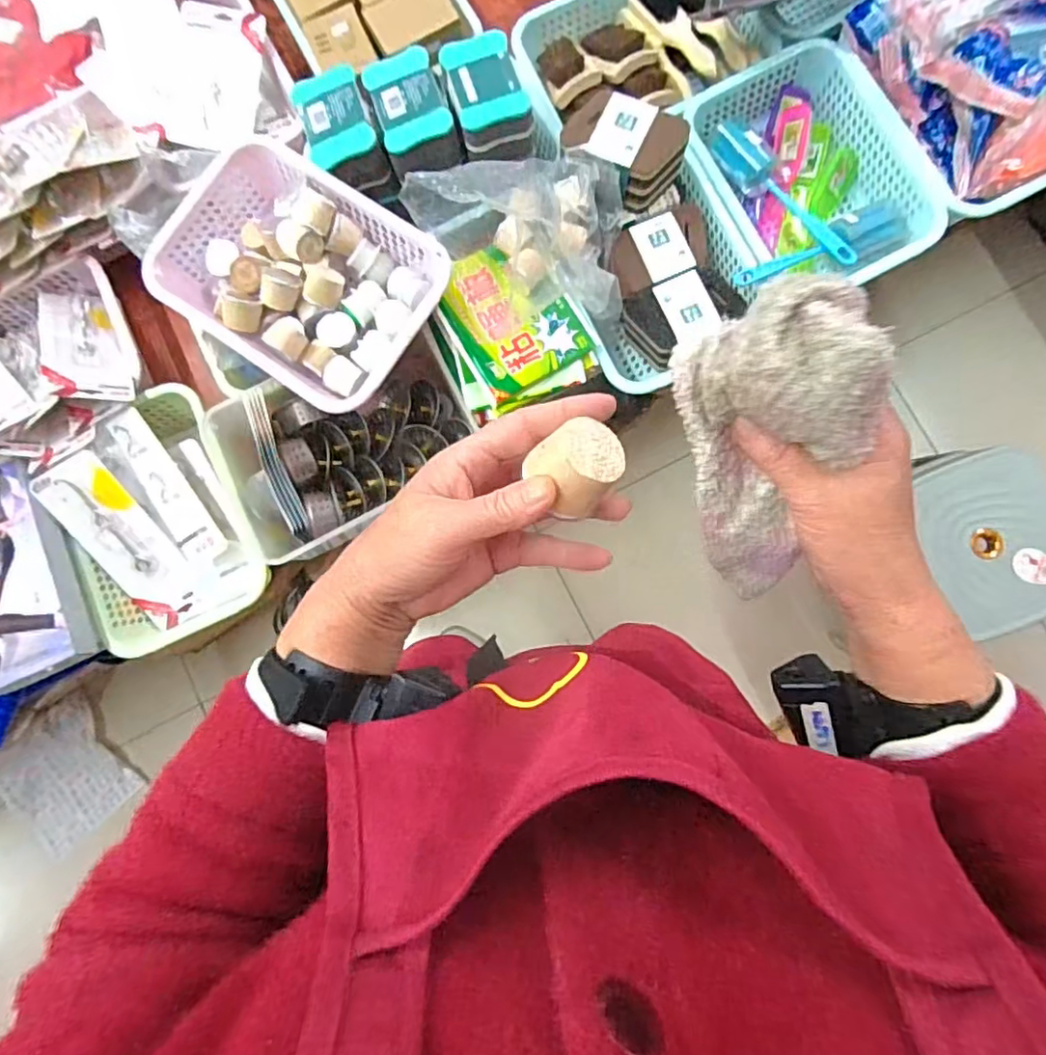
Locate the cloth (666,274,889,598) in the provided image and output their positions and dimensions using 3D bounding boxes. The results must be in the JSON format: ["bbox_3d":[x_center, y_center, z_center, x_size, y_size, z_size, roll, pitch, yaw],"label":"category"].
[{"bbox_3d":[0.120,-0.031,0.313,0.081,0.180,0.051,-1,44,4],"label":"cloth"}]

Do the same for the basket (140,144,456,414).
[{"bbox_3d":[-0.251,-0.283,0.711,0.311,0.080,0.226,34,87,7],"label":"basket"}]

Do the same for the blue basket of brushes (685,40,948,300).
[{"bbox_3d":[0.349,-0.439,0.784,0.260,0.082,0.310,-25,82,1],"label":"blue basket of brushes"}]

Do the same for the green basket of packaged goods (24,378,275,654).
[{"bbox_3d":[-0.460,-0.011,0.782,0.200,0.119,0.307,-18,83,2],"label":"green basket of packaged goods"}]

